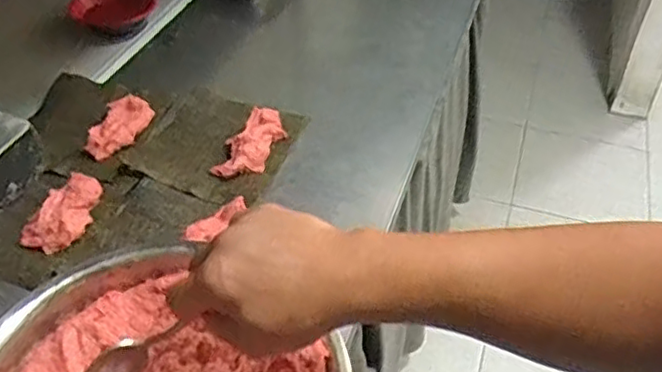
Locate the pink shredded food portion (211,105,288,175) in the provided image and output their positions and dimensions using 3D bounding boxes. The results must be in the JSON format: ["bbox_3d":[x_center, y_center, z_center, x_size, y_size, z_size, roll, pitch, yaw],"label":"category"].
[{"bbox_3d":[-0.102,-0.058,0.854,0.057,0.029,0.123,15,45,15],"label":"pink shredded food portion"}]

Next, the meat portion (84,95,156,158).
[{"bbox_3d":[-0.281,-0.082,0.874,0.059,0.024,0.117,10,44,10],"label":"meat portion"}]

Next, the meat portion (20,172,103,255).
[{"bbox_3d":[-0.305,0.030,0.756,0.057,0.030,0.108,19,47,19],"label":"meat portion"}]

